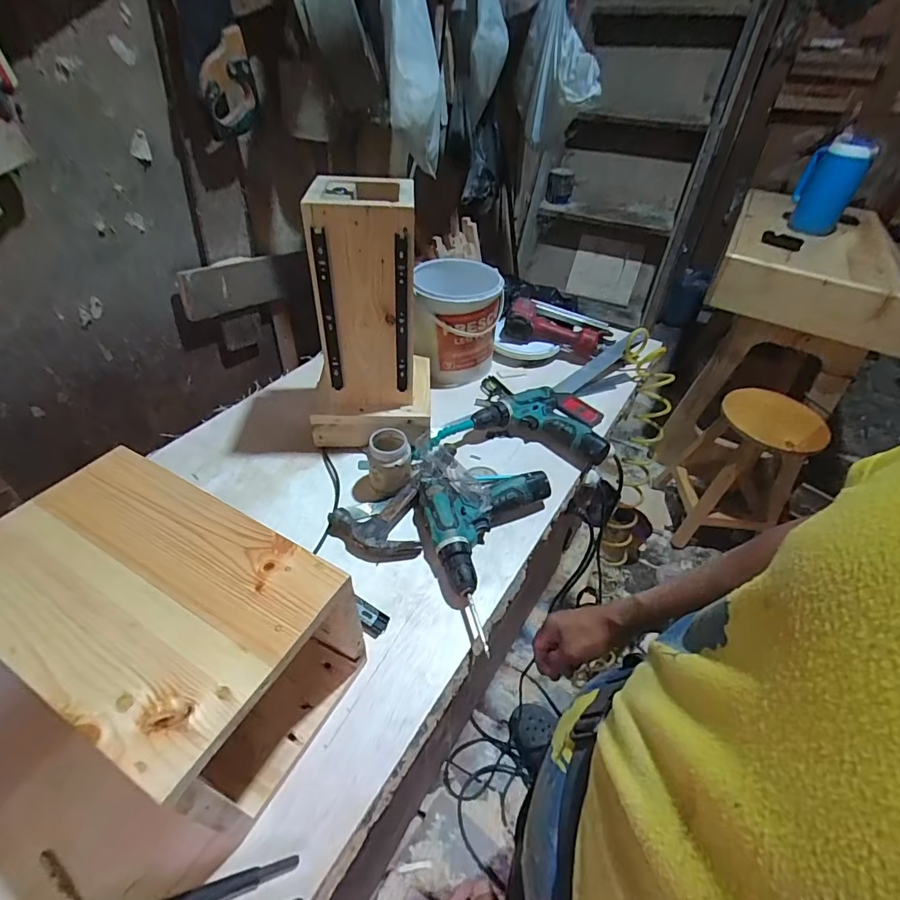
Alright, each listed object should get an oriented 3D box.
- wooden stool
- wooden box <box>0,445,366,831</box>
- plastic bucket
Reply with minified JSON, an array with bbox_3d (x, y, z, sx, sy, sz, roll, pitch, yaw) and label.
[{"bbox_3d":[0.999,0.050,1.602,0.341,0.498,0.365,4,40,1],"label":"wooden stool"},{"bbox_3d":[-0.272,0.180,0.468,0.309,0.212,0.195,21,44,20],"label":"wooden box"},{"bbox_3d":[0.014,-0.255,0.958,0.165,0.200,0.165,5,41,2],"label":"plastic bucket"}]

